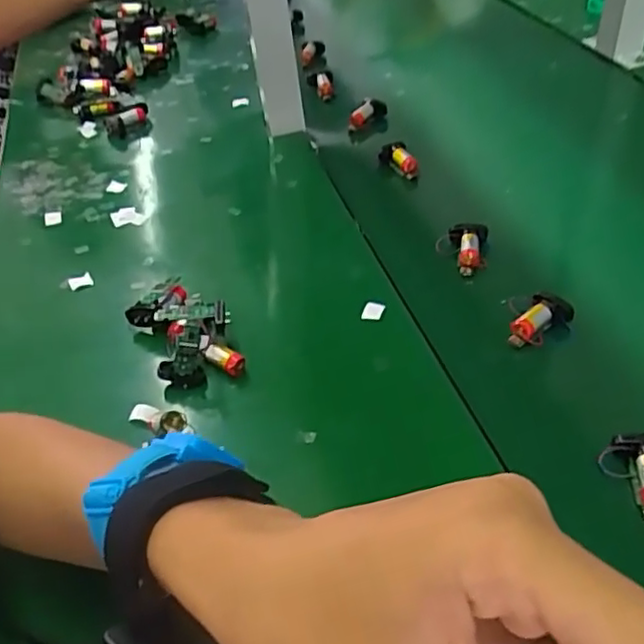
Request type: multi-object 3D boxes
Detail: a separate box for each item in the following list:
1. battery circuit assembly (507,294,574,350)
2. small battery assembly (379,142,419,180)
[{"bbox_3d":[0.163,0.003,0.480,0.033,0.028,0.046,31,56,33],"label":"battery circuit assembly"},{"bbox_3d":[0.082,-0.170,0.674,0.025,0.023,0.044,-21,45,-13],"label":"small battery assembly"}]

